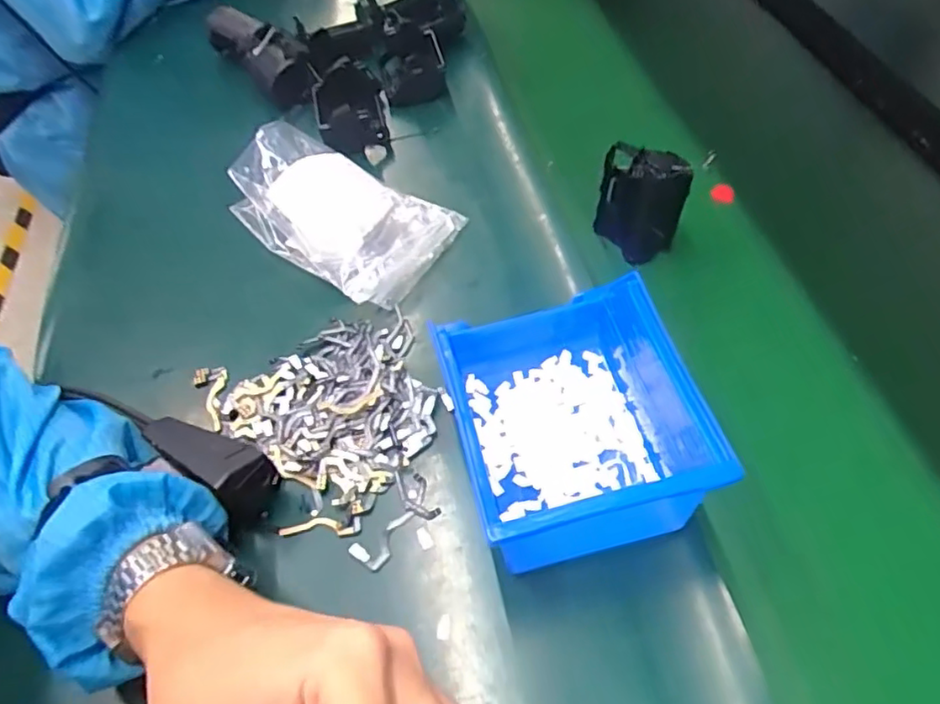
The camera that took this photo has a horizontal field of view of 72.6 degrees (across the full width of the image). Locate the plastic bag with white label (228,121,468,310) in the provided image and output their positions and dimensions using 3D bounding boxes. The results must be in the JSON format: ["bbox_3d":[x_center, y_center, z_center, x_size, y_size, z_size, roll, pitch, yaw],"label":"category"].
[{"bbox_3d":[-0.088,-0.106,0.446,0.151,0.055,0.106,35,63,25],"label":"plastic bag with white label"}]

